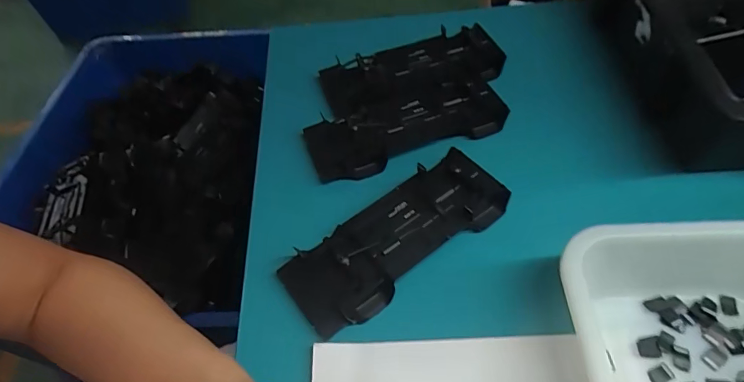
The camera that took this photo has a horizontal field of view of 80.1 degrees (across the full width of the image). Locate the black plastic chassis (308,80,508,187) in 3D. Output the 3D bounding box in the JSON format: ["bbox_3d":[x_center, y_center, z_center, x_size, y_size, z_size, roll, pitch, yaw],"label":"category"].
[{"bbox_3d":[0.034,-0.066,0.440,0.192,0.024,0.075,-15,54,-7],"label":"black plastic chassis"}]

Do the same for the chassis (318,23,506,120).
[{"bbox_3d":[0.046,-0.130,0.482,0.195,0.029,0.084,-15,54,-7],"label":"chassis"}]

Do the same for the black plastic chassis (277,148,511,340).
[{"bbox_3d":[0.022,0.036,0.365,0.190,0.024,0.073,-31,58,-18],"label":"black plastic chassis"}]

